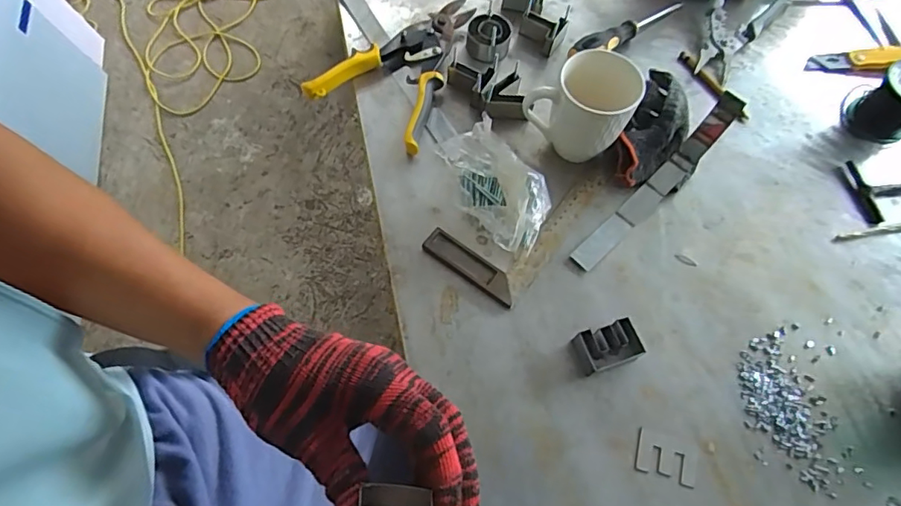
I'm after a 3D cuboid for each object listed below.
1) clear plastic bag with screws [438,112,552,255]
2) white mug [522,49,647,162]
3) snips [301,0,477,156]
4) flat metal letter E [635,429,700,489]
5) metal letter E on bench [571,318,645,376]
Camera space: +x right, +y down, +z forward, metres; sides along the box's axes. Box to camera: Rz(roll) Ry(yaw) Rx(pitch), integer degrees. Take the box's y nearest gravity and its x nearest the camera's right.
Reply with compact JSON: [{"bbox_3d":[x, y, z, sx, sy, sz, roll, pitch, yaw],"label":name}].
[{"bbox_3d":[0.045,-0.072,0.556,0.075,0.068,0.141,-32,71,-16],"label":"clear plastic bag with screws"},{"bbox_3d":[0.140,-0.156,0.575,0.103,0.113,0.077,31,67,11],"label":"white mug"},{"bbox_3d":[-0.049,-0.234,0.649,0.149,0.029,0.214,31,67,10],"label":"snips"},{"bbox_3d":[0.197,0.184,0.481,0.054,0.004,0.039,18,65,5],"label":"flat metal letter E"},{"bbox_3d":[0.151,0.090,0.508,0.053,0.027,0.038,-15,67,-10],"label":"metal letter E on bench"}]

